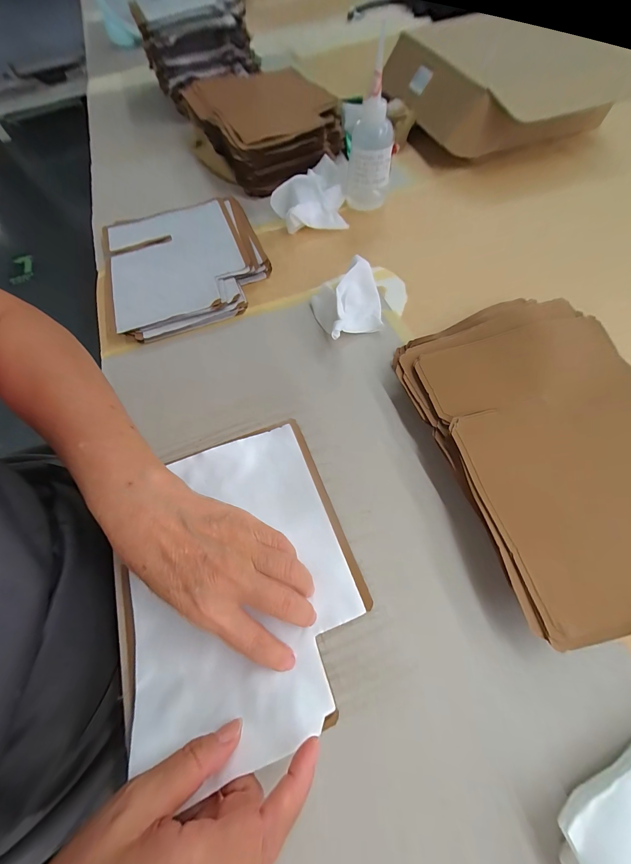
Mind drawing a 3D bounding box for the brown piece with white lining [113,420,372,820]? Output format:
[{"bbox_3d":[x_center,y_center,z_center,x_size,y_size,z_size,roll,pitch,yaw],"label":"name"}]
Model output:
[{"bbox_3d":[-0.069,0.117,0.246,0.196,0.022,0.237,-21,65,-7],"label":"brown piece with white lining"}]

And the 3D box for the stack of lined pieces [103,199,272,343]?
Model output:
[{"bbox_3d":[-0.186,-0.248,0.429,0.212,0.028,0.247,-20,65,-7],"label":"stack of lined pieces"}]

